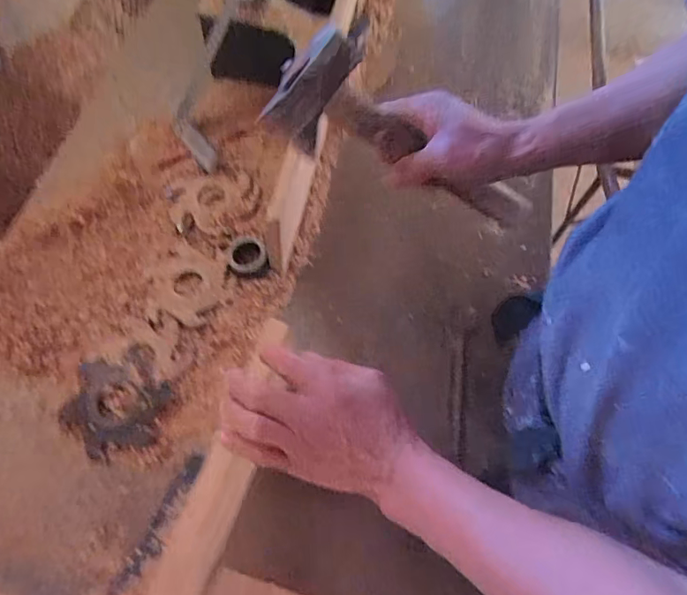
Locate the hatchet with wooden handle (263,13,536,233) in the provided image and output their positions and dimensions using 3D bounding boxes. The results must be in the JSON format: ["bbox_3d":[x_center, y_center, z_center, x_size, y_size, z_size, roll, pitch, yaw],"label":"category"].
[{"bbox_3d":[0.073,-0.133,0.474,0.291,0.095,0.039,19,56,-34],"label":"hatchet with wooden handle"}]

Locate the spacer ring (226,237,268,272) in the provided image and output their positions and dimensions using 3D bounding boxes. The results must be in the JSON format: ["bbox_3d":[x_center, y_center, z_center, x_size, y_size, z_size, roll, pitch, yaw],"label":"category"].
[{"bbox_3d":[-0.117,-0.051,0.627,0.046,0.020,0.046,2,62,-3],"label":"spacer ring"}]

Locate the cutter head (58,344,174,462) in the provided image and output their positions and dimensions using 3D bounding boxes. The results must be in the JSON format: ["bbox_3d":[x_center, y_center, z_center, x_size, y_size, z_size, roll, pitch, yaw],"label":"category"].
[{"bbox_3d":[-0.243,0.112,0.555,0.110,0.030,0.103,-19,65,-13],"label":"cutter head"}]

